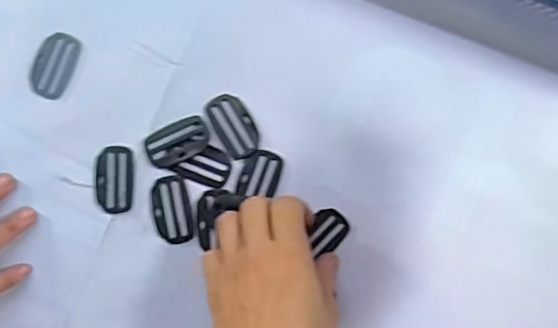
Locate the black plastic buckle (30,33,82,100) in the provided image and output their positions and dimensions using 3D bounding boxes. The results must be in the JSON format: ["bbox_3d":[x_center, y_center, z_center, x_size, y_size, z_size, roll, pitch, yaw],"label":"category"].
[{"bbox_3d":[-0.159,-0.070,0.424,0.028,0.004,0.047,23,88,3],"label":"black plastic buckle"}]

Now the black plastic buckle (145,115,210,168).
[{"bbox_3d":[-0.071,-0.016,0.419,0.045,0.004,0.027,-27,87,0],"label":"black plastic buckle"}]

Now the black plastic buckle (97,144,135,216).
[{"bbox_3d":[-0.115,0.011,0.421,0.026,0.004,0.047,0,87,2],"label":"black plastic buckle"}]

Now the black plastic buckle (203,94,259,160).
[{"bbox_3d":[-0.031,-0.027,0.420,0.028,0.004,0.046,-31,87,0],"label":"black plastic buckle"}]

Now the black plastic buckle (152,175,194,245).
[{"bbox_3d":[-0.074,0.032,0.418,0.026,0.004,0.047,-12,87,1],"label":"black plastic buckle"}]

